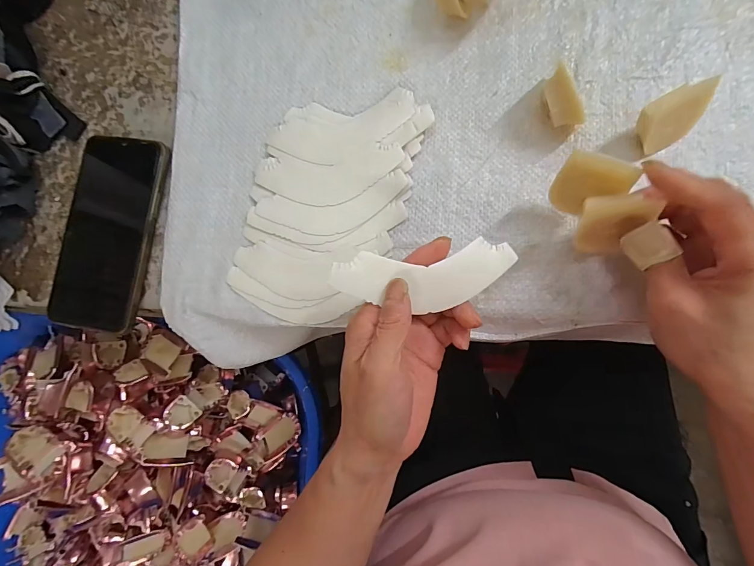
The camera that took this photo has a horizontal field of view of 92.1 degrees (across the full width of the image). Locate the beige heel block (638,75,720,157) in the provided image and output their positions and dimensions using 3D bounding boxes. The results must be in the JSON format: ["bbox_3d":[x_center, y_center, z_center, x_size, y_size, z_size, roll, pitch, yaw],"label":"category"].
[{"bbox_3d":[0.193,-0.107,0.238,0.039,0.037,0.027,-25,82,6],"label":"beige heel block"}]

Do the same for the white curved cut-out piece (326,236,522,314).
[{"bbox_3d":[0.031,-0.002,0.223,0.113,0.006,0.038,-8,98,-11],"label":"white curved cut-out piece"}]

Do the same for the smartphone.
[{"bbox_3d":[-0.226,-0.043,0.306,0.080,0.015,0.160,9,87,10],"label":"smartphone"}]

